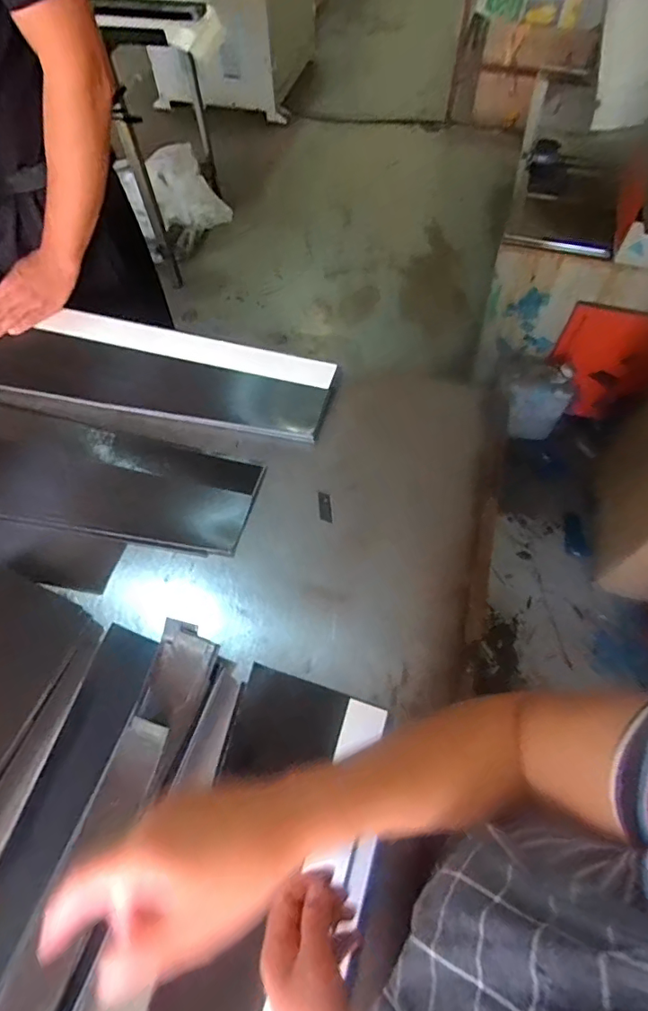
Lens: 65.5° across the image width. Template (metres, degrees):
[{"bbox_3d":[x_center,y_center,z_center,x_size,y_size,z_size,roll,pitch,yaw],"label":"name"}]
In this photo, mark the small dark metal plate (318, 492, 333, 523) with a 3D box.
[{"bbox_3d":[0.002,0.002,0.682,0.015,0.004,0.045,-6,65,-1],"label":"small dark metal plate"}]

